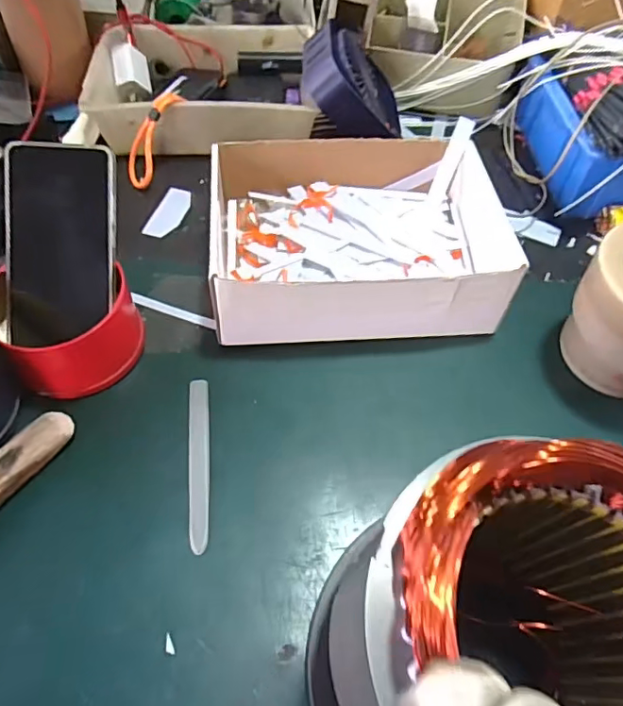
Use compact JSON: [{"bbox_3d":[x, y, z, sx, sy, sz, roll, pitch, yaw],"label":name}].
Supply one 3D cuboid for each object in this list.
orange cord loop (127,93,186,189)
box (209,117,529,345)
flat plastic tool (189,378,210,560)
[{"bbox_3d":[-0.161,-0.216,0.543,0.028,0.099,0.026,31,17,17],"label":"orange cord loop"},{"bbox_3d":[0.026,-0.107,0.473,0.258,0.072,0.201,-2,57,-4],"label":"box"},{"bbox_3d":[-0.082,0.077,0.390,0.015,0.004,0.129,-4,57,-6],"label":"flat plastic tool"}]

